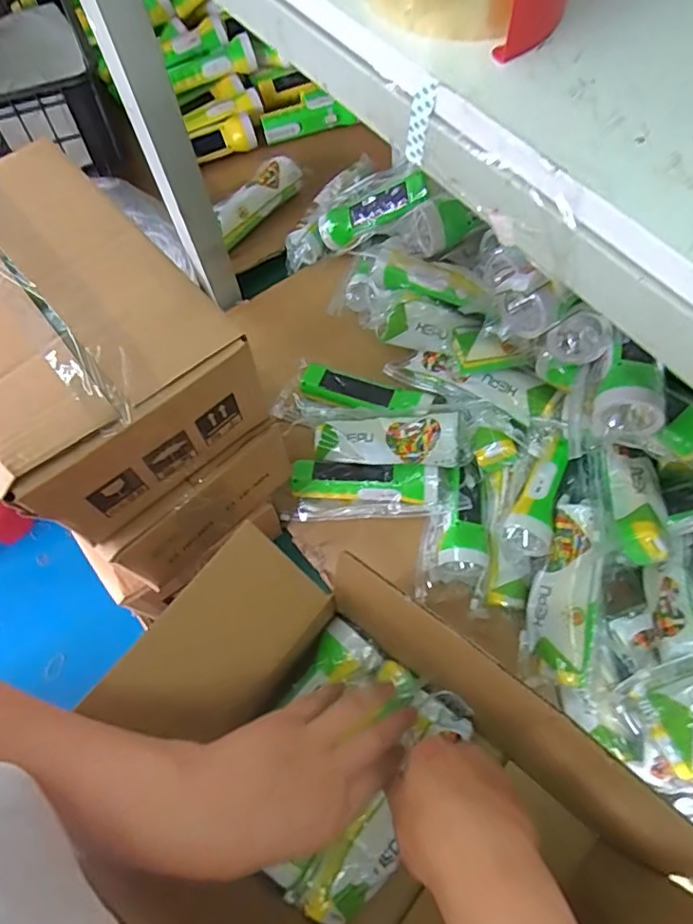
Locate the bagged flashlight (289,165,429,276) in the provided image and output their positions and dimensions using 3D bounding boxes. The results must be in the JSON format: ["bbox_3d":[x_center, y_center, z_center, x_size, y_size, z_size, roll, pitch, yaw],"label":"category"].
[{"bbox_3d":[0.008,-0.332,0.755,0.233,0.046,0.117,-14,60,36],"label":"bagged flashlight"}]

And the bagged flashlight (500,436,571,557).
[{"bbox_3d":[0.203,0.040,0.576,0.050,0.051,0.123,28,70,14],"label":"bagged flashlight"}]

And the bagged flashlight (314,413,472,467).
[{"bbox_3d":[0.048,-0.022,0.632,0.175,0.035,0.057,0,65,19],"label":"bagged flashlight"}]

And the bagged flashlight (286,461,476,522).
[{"bbox_3d":[0.030,0.029,0.630,0.197,0.049,0.062,0,66,2],"label":"bagged flashlight"}]

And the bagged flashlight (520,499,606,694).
[{"bbox_3d":[0.213,0.128,0.533,0.058,0.061,0.172,11,92,7],"label":"bagged flashlight"}]

